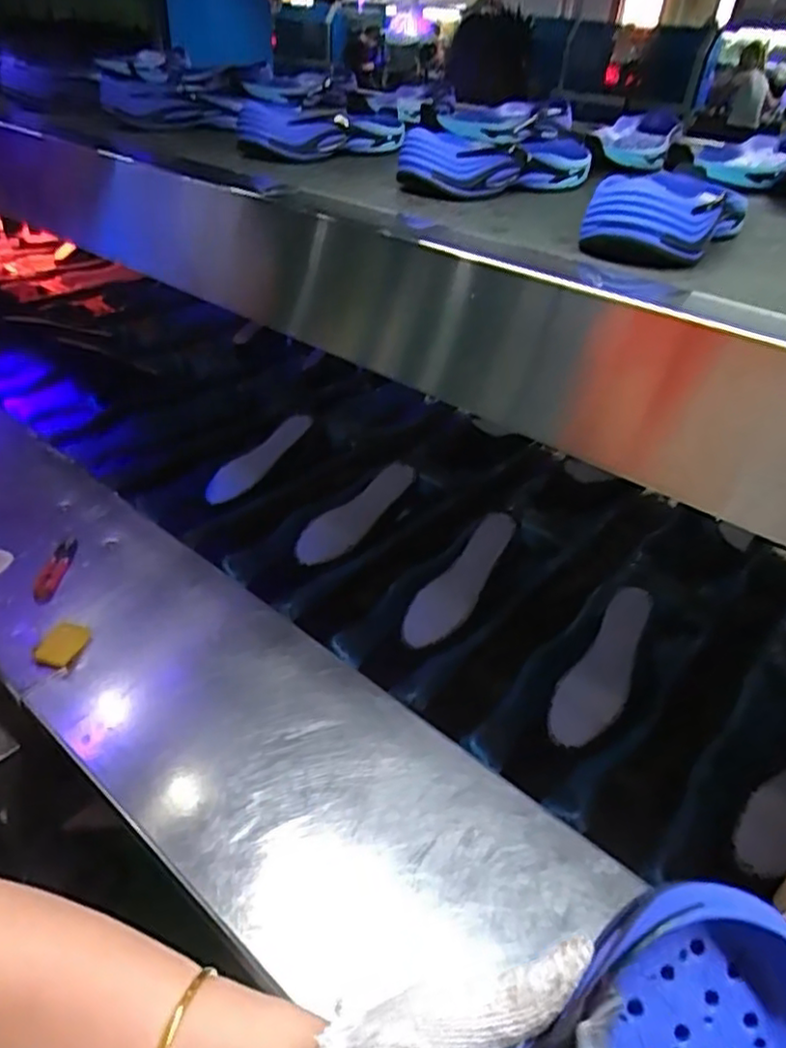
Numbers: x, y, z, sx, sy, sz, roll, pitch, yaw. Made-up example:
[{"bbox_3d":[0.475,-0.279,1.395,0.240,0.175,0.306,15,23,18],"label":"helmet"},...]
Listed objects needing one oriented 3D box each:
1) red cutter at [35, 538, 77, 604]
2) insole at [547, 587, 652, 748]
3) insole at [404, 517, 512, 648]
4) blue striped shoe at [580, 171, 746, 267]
[{"bbox_3d":[-0.383,0.052,0.746,0.024,0.005,0.110,4,36,-7],"label":"red cutter"},{"bbox_3d":[0.228,0.151,0.703,0.061,0.010,0.193,25,64,24],"label":"insole"},{"bbox_3d":[0.081,0.066,0.783,0.057,0.016,0.194,31,74,30],"label":"insole"},{"bbox_3d":[0.181,-0.202,0.426,0.065,0.048,0.134,29,40,25],"label":"blue striped shoe"}]

